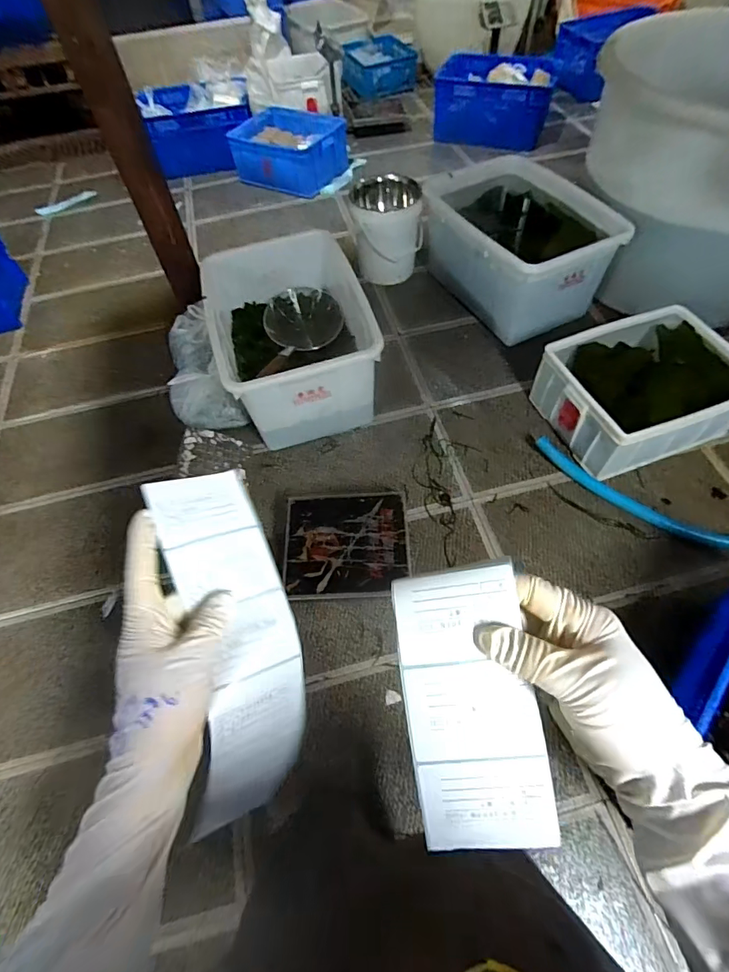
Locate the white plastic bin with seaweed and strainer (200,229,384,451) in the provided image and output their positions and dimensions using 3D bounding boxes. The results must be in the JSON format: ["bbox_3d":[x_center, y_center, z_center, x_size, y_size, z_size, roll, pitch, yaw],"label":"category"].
[{"bbox_3d":[-0.261,-0.534,1.596,0.477,0.301,0.700,-17,59,-6],"label":"white plastic bin with seaweed and strainer"}]

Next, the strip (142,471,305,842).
[{"bbox_3d":[-0.094,0.123,0.340,0.086,0.071,0.264,-10,92,-3],"label":"strip"}]

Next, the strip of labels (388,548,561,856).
[{"bbox_3d":[0.060,0.124,0.259,0.071,0.019,0.149,-8,81,-1],"label":"strip of labels"}]

